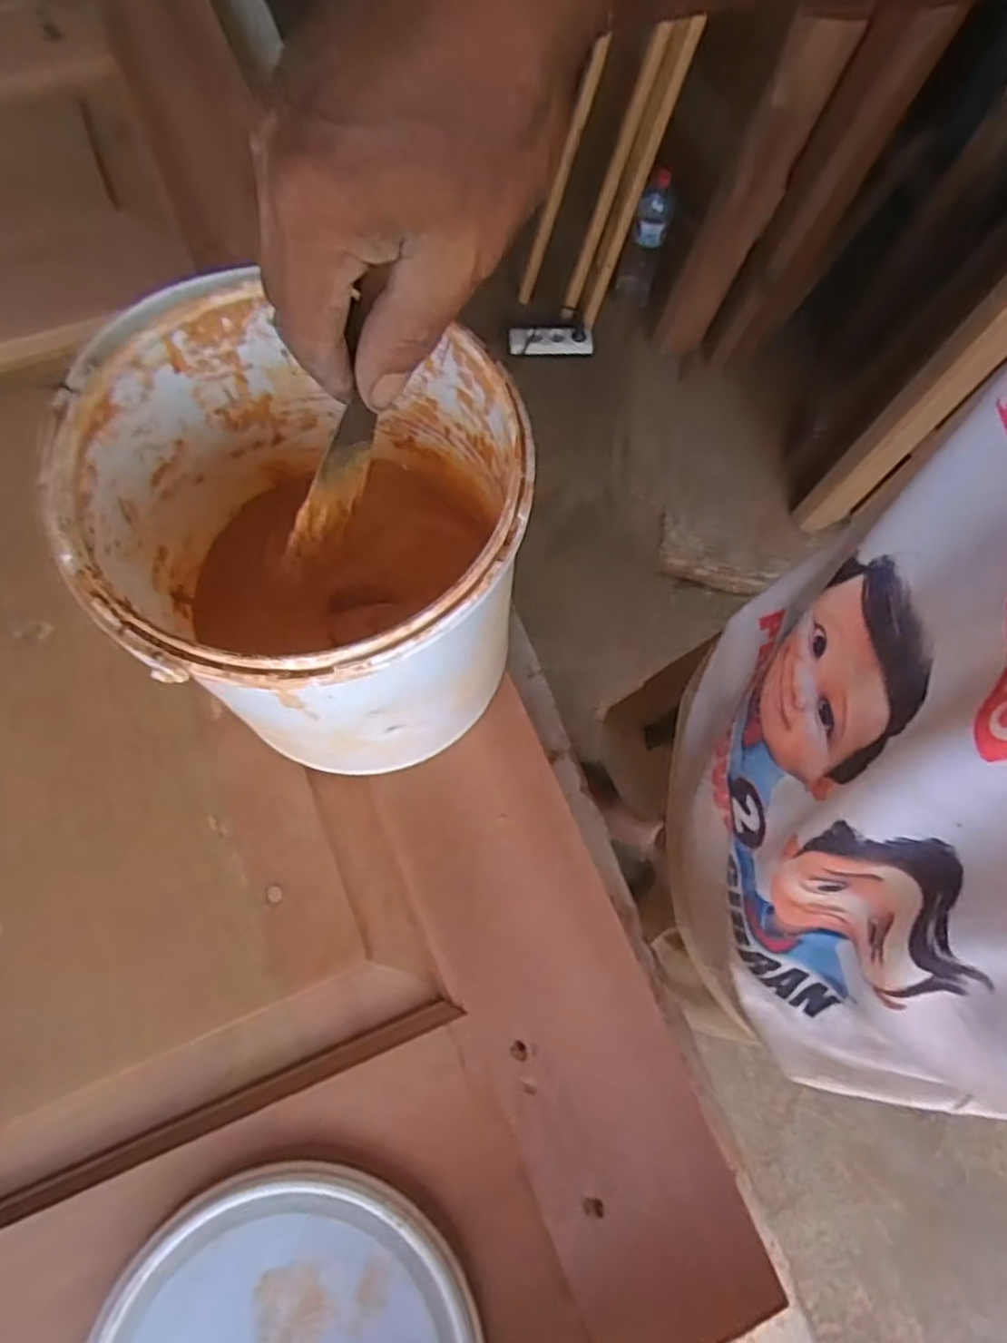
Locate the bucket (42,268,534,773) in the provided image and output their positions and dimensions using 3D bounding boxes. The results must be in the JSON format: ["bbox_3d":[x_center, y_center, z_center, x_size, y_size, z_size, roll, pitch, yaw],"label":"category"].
[{"bbox_3d":[-0.086,-0.053,0.359,0.180,0.184,0.176,1,70,-2],"label":"bucket"}]

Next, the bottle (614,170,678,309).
[{"bbox_3d":[0.325,-0.979,1.634,0.080,0.307,0.076,18,71,6],"label":"bottle"}]

